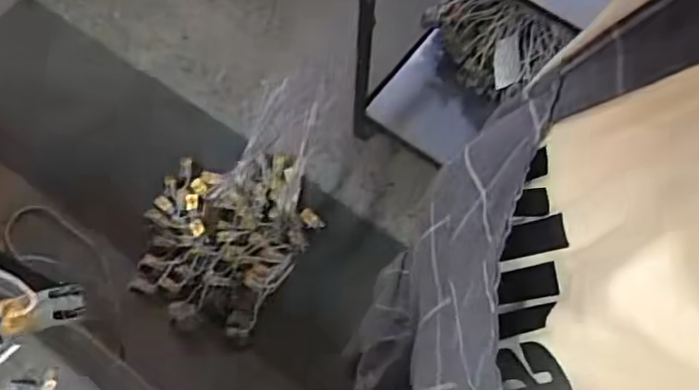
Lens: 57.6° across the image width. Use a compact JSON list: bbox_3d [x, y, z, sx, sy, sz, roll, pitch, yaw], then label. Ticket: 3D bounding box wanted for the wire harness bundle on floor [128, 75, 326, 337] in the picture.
[{"bbox_3d":[-0.241,0.000,1.476,0.363,0.132,0.616,25,69,10],"label":"wire harness bundle on floor"}]

